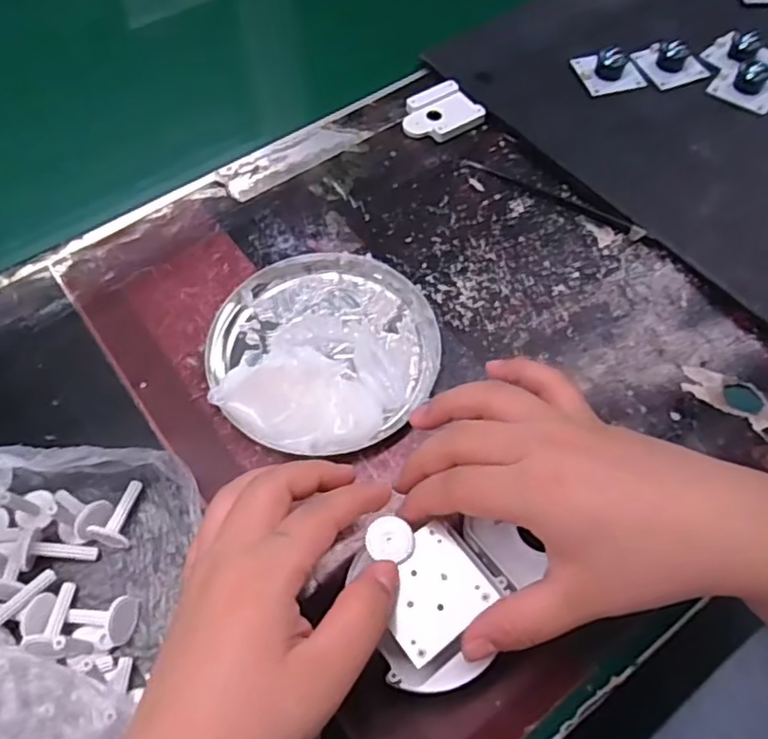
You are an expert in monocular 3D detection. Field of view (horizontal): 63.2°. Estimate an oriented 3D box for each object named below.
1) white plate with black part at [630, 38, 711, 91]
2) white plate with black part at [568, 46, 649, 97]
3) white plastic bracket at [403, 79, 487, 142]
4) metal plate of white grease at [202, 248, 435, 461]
[{"bbox_3d":[0.215,-0.236,0.462,0.044,0.022,0.043,-24,63,-13],"label":"white plate with black part"},{"bbox_3d":[0.168,-0.225,0.460,0.046,0.019,0.040,-14,61,-7],"label":"white plate with black part"},{"bbox_3d":[0.039,-0.184,0.450,0.054,0.011,0.047,-33,65,-17],"label":"white plastic bracket"},{"bbox_3d":[-0.035,-0.017,0.350,0.127,0.027,0.126,0,60,0],"label":"metal plate of white grease"}]

